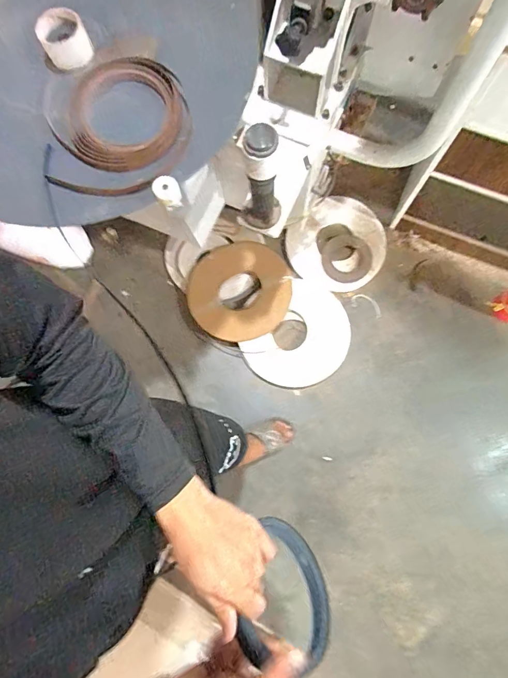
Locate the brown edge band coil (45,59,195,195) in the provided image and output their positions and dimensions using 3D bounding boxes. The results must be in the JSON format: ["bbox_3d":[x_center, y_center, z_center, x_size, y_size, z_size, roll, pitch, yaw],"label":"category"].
[{"bbox_3d":[-0.244,-0.392,0.708,0.255,0.043,0.263,0,79,1],"label":"brown edge band coil"}]

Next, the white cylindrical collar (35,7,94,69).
[{"bbox_3d":[-0.350,-0.555,0.722,0.087,0.053,0.096,-29,80,-4],"label":"white cylindrical collar"}]

